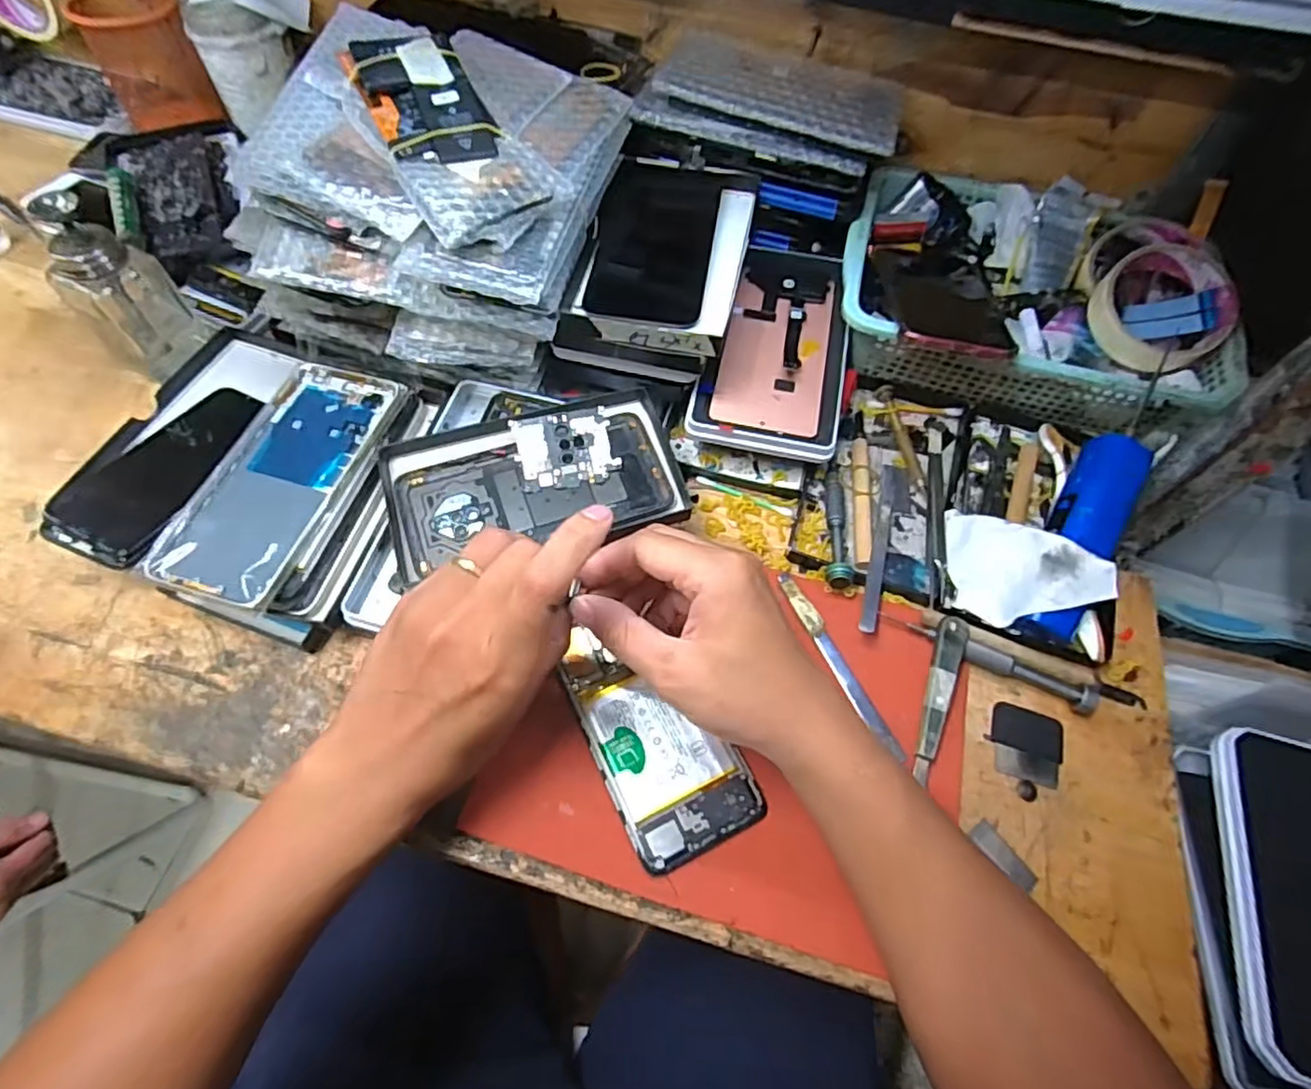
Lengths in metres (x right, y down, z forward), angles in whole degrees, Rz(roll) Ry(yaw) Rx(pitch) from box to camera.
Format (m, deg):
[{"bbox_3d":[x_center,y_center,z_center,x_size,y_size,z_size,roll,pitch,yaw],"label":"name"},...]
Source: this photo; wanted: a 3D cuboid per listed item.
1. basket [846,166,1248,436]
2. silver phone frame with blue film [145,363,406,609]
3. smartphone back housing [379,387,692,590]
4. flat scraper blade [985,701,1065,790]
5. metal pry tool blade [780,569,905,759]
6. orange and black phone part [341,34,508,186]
[{"bbox_3d":[0.274,-0.183,0.495,0.266,0.081,0.199,13,64,3],"label":"basket"},{"bbox_3d":[-0.228,-0.045,0.404,0.081,0.012,0.170,19,64,6],"label":"silver phone frame with blue film"},{"bbox_3d":[-0.074,-0.040,0.408,0.177,0.017,0.096,-16,66,-11],"label":"smartphone back housing"},{"bbox_3d":[0.218,0.116,0.382,0.041,0.004,0.043,21,65,7],"label":"flat scraper blade"},{"bbox_3d":[0.110,0.072,0.398,0.012,0.005,0.127,-24,68,-14],"label":"metal pry tool blade"},{"bbox_3d":[-0.132,-0.254,0.384,0.063,0.013,0.105,-27,84,-11],"label":"orange and black phone part"}]

